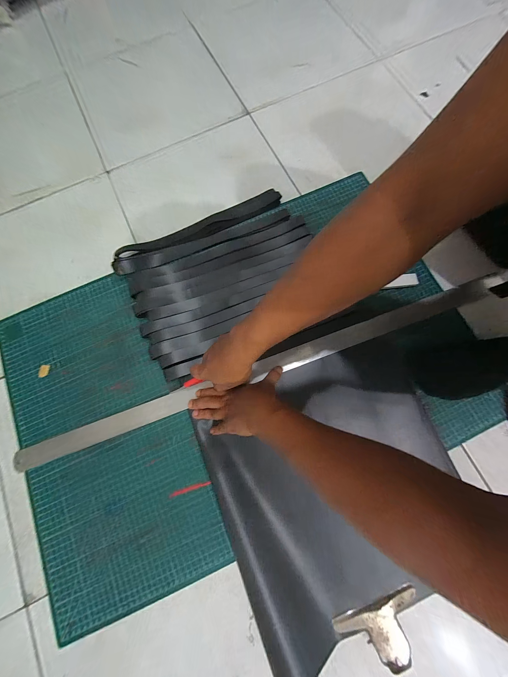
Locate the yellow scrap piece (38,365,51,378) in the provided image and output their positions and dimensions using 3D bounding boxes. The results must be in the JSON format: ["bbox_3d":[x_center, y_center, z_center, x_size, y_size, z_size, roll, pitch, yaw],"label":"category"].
[{"bbox_3d":[-0.425,0.066,0.436,0.020,0.004,0.026,7,79,3],"label":"yellow scrap piece"}]

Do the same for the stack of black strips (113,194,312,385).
[{"bbox_3d":[-0.063,-0.142,0.460,0.394,0.029,0.292,-28,79,-4],"label":"stack of black strips"}]

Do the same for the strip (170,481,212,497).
[{"bbox_3d":[-0.116,0.274,0.394,0.078,0.004,0.008,-17,79,-2],"label":"strip"}]

